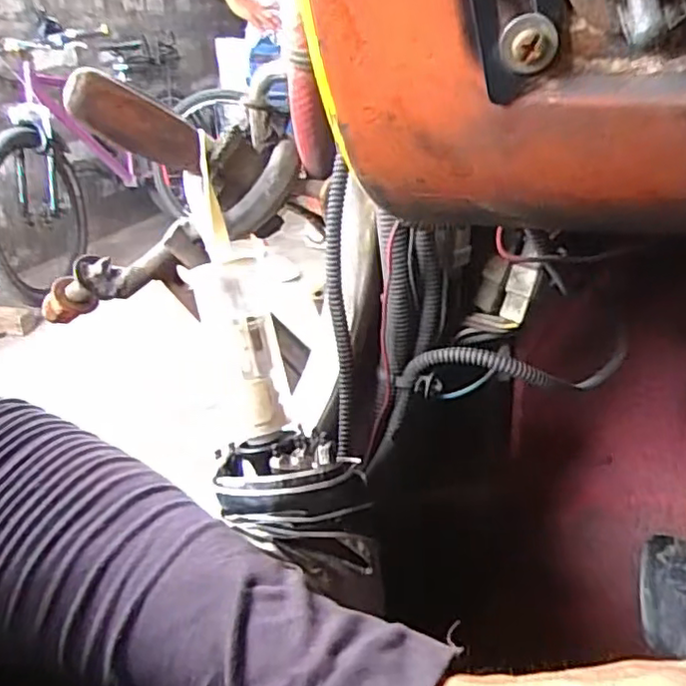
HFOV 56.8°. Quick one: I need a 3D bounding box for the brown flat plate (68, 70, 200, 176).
[{"bbox_3d":[-0.099,-0.104,0.304,0.066,0.027,0.013,25,8,-35],"label":"brown flat plate"}]

